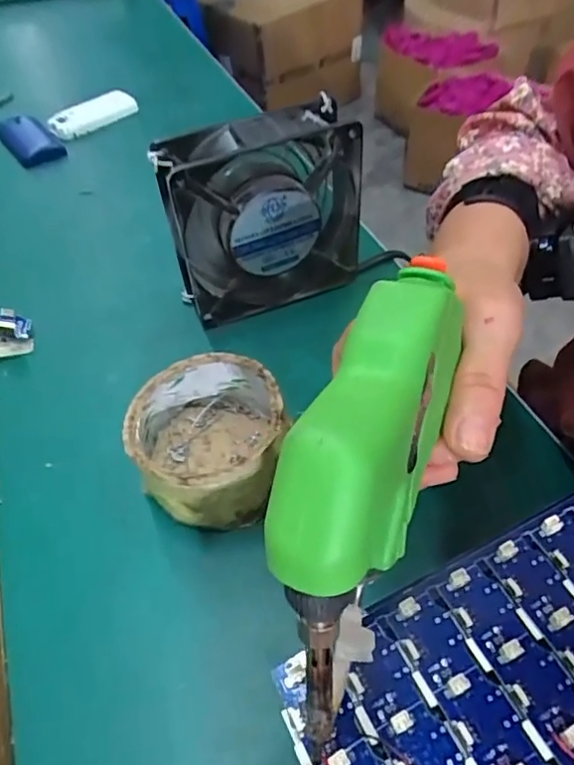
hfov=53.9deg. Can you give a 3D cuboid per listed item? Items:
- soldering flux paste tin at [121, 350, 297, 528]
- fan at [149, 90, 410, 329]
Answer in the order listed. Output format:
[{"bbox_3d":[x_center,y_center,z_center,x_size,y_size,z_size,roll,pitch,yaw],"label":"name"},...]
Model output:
[{"bbox_3d":[-0.040,0.033,0.305,0.077,0.053,0.083,-2,50,3],"label":"soldering flux paste tin"},{"bbox_3d":[-0.009,-0.107,0.374,0.134,0.128,0.043,-19,51,-11],"label":"fan"}]

